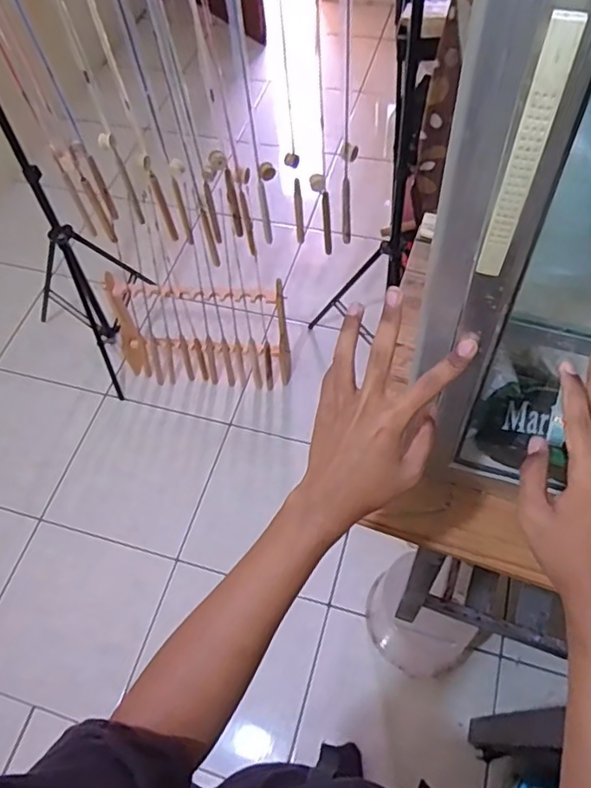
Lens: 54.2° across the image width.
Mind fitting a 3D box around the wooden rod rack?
[{"bbox_3d":[-0.264,-0.168,1.605,0.486,0.320,0.115,2,61,6],"label":"wooden rod rack"}]

